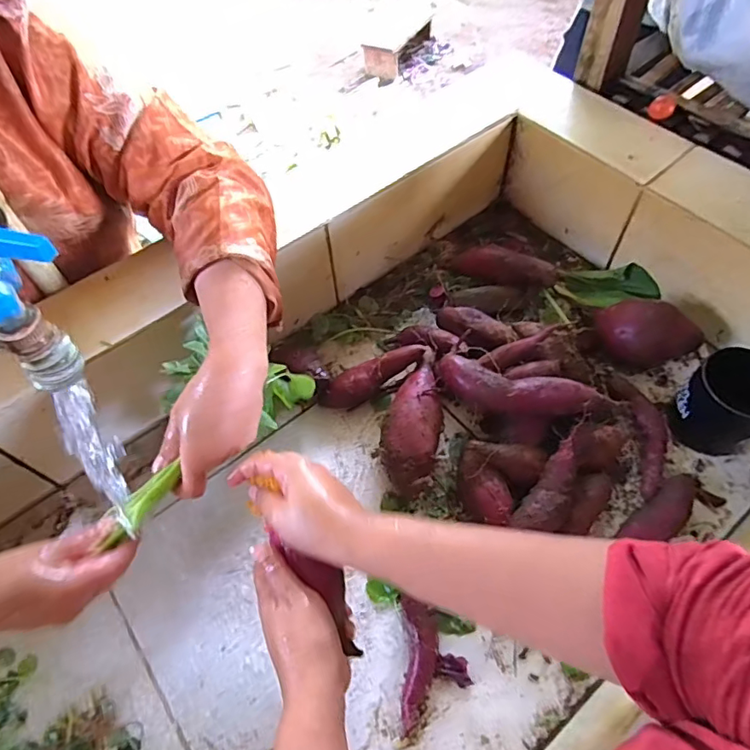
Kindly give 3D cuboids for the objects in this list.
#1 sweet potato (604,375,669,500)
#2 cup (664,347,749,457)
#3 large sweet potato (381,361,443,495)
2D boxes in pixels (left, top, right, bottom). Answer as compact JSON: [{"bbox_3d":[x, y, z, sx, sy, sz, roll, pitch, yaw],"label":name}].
[{"bbox_3d":[0.298,0.063,0.573,0.048,0.031,0.142,-3,57,1],"label":"sweet potato"},{"bbox_3d":[0.371,0.029,0.553,0.080,0.102,0.079,-2,57,3],"label":"cup"},{"bbox_3d":[0.042,0.059,0.577,0.060,0.060,0.143,10,59,10],"label":"large sweet potato"}]

